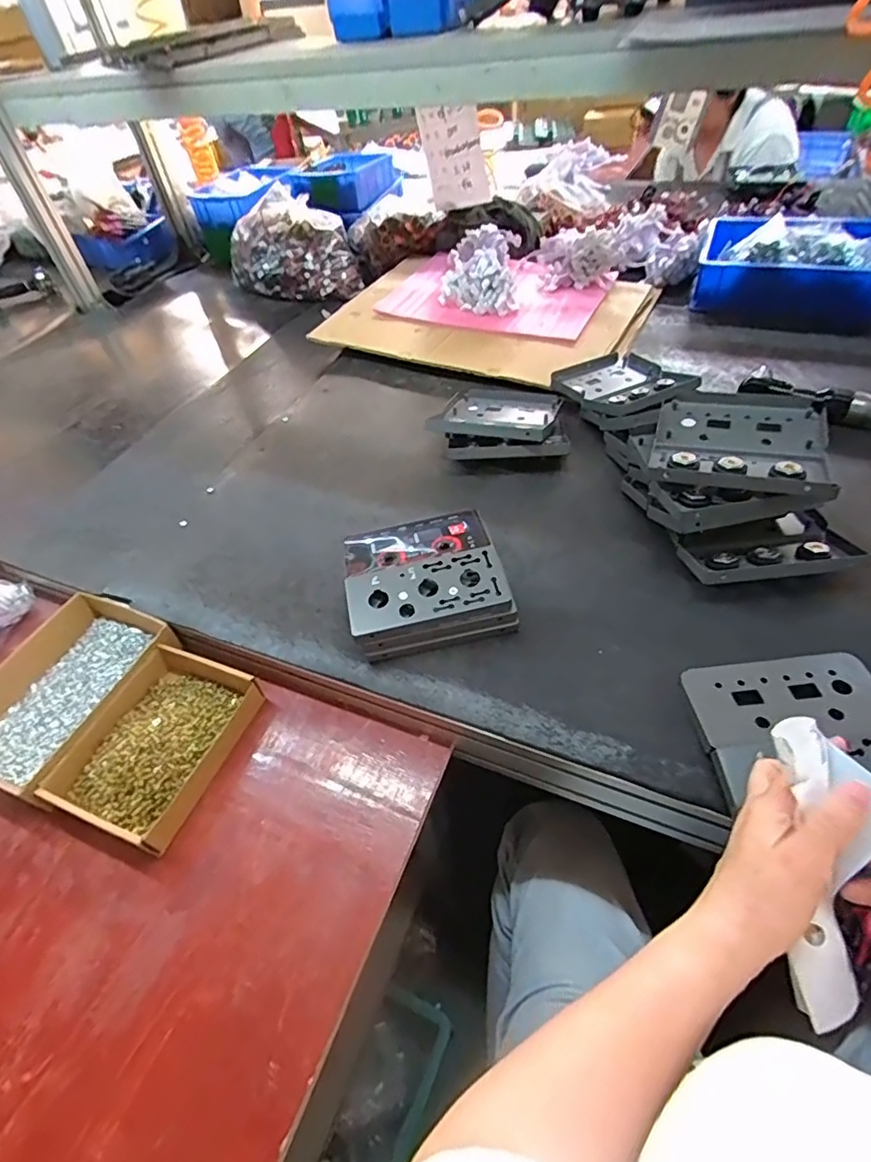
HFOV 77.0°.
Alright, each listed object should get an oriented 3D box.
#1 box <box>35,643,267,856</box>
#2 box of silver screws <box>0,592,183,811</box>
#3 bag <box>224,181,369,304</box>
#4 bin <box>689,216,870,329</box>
[{"bbox_3d":[-0.277,0.158,0.554,0.144,0.041,0.178,15,52,18],"label":"box"},{"bbox_3d":[-0.402,0.120,0.598,0.159,0.044,0.209,18,53,20],"label":"box of silver screws"},{"bbox_3d":[-0.299,-0.705,1.170,0.286,0.182,0.158,7,50,14],"label":"bag"},{"bbox_3d":[0.637,-0.555,0.978,0.313,0.123,0.203,20,54,22],"label":"bin"}]

